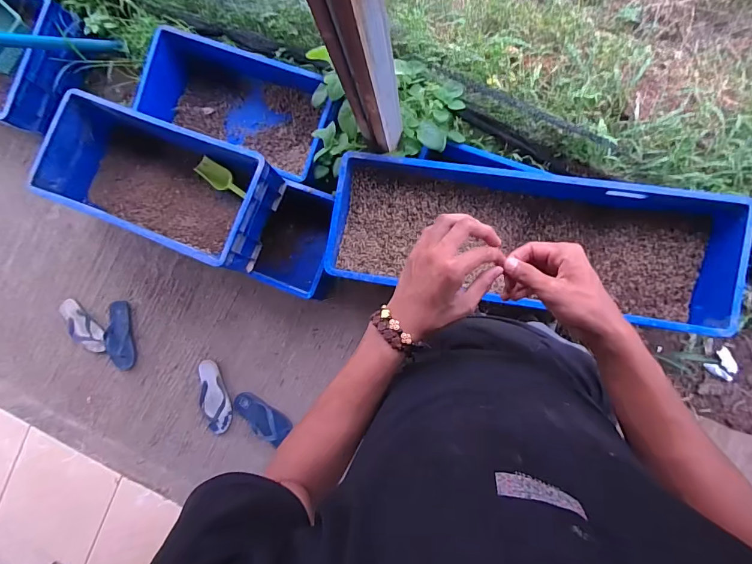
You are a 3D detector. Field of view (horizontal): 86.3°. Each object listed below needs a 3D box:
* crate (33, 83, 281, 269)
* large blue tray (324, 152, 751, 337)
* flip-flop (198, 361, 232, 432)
[{"bbox_3d":[-0.653,-0.310,1.237,0.671,0.215,0.324,21,93,7],"label":"crate"},{"bbox_3d":[0.391,-0.119,1.087,0.998,0.167,0.348,9,91,8],"label":"large blue tray"},{"bbox_3d":[-0.598,0.423,1.476,0.117,0.036,0.266,-24,87,8],"label":"flip-flop"}]

